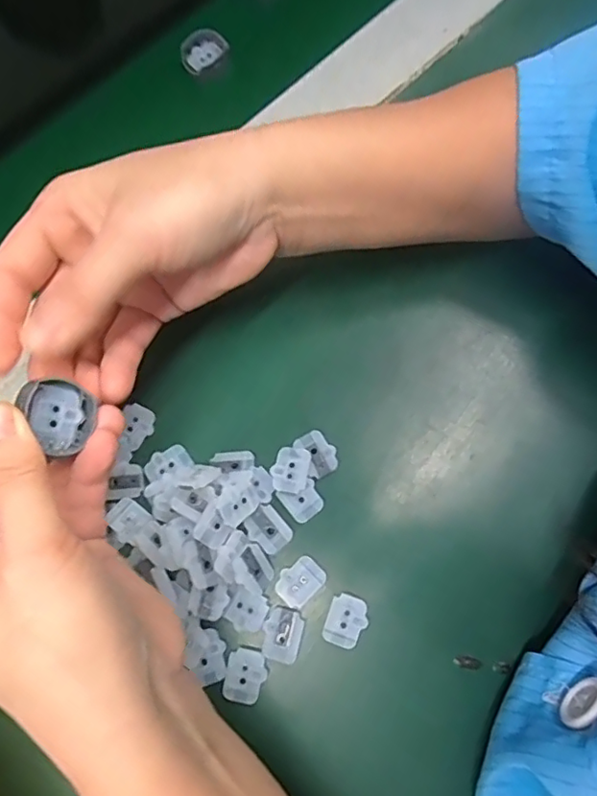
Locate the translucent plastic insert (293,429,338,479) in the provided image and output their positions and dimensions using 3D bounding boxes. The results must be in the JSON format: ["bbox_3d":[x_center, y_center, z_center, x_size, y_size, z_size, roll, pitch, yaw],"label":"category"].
[{"bbox_3d":[0.009,0.027,0.267,0.016,0.004,0.022,-26,75,-5],"label":"translucent plastic insert"}]

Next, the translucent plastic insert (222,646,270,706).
[{"bbox_3d":[-0.023,0.121,0.242,0.017,0.004,0.022,8,75,5],"label":"translucent plastic insert"}]

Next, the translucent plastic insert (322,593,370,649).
[{"bbox_3d":[0.021,0.098,0.246,0.017,0.004,0.021,20,76,7],"label":"translucent plastic insert"}]

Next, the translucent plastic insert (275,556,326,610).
[{"bbox_3d":[0.001,0.083,0.251,0.021,0.004,0.017,-44,77,-10],"label":"translucent plastic insert"}]

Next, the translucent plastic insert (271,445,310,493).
[{"bbox_3d":[-0.004,0.033,0.262,0.017,0.004,0.021,11,75,5],"label":"translucent plastic insert"}]

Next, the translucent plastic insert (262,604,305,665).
[{"bbox_3d":[-0.007,0.104,0.246,0.017,0.004,0.022,14,75,6],"label":"translucent plastic insert"}]

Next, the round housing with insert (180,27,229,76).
[{"bbox_3d":[-0.060,-0.216,0.346,0.023,0.007,0.028,41,80,12],"label":"round housing with insert"}]

